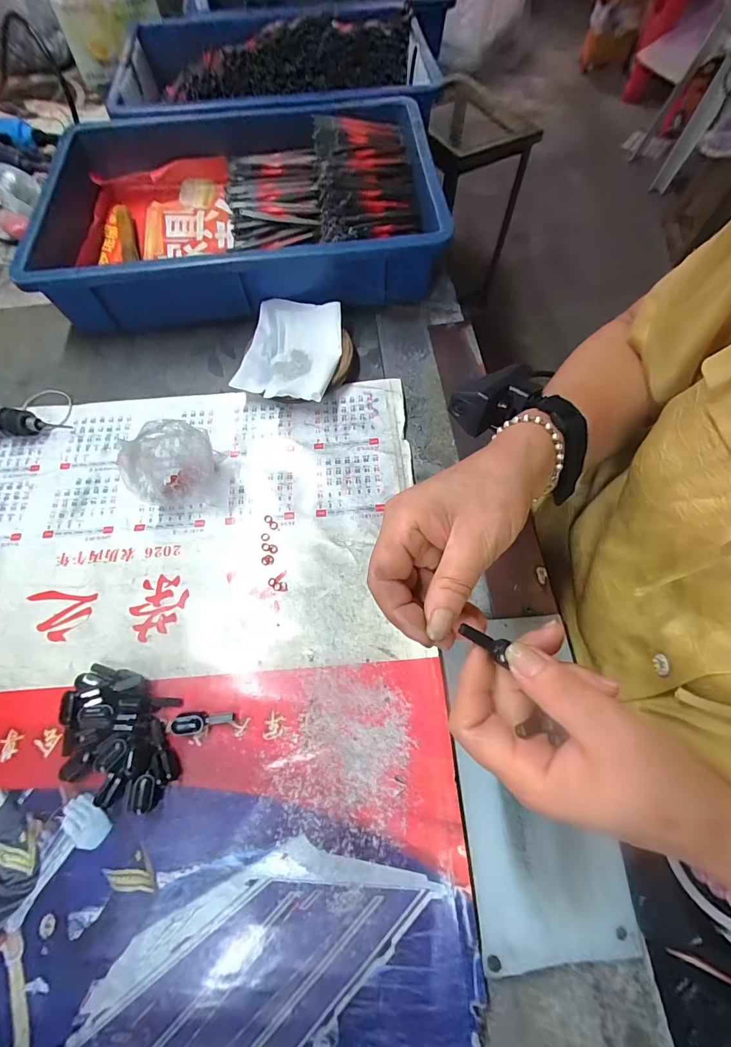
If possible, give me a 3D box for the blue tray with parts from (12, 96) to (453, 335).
[{"bbox_3d":[-0.142,-0.371,0.476,0.426,0.079,0.296,-4,67,0],"label":"blue tray with parts"}]

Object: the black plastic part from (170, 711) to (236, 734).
[{"bbox_3d":[-0.117,0.144,0.292,0.042,0.011,0.014,-1,67,2],"label":"black plastic part"}]

